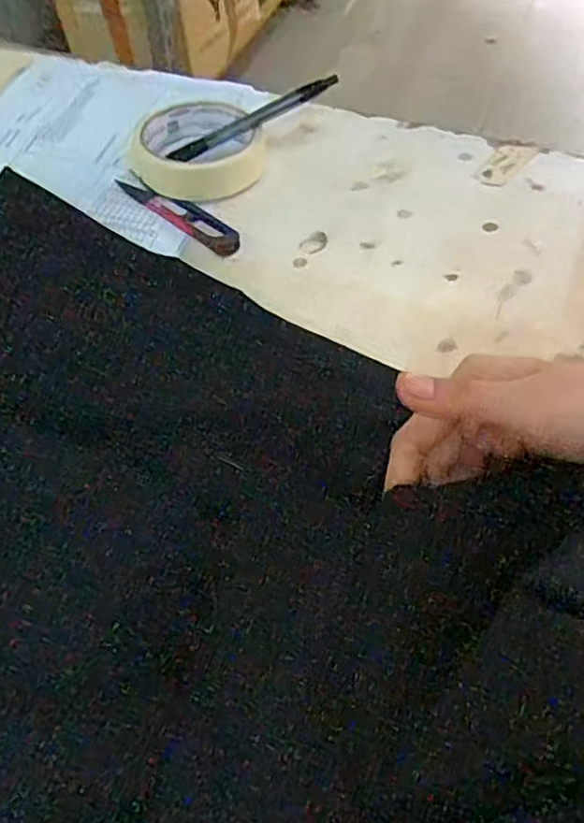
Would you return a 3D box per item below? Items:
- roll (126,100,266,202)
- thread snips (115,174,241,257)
[{"bbox_3d":[-0.065,-0.191,0.477,0.095,0.029,0.094,-1,56,1],"label":"roll"},{"bbox_3d":[-0.079,-0.136,0.456,0.112,0.006,0.022,34,63,22],"label":"thread snips"}]

